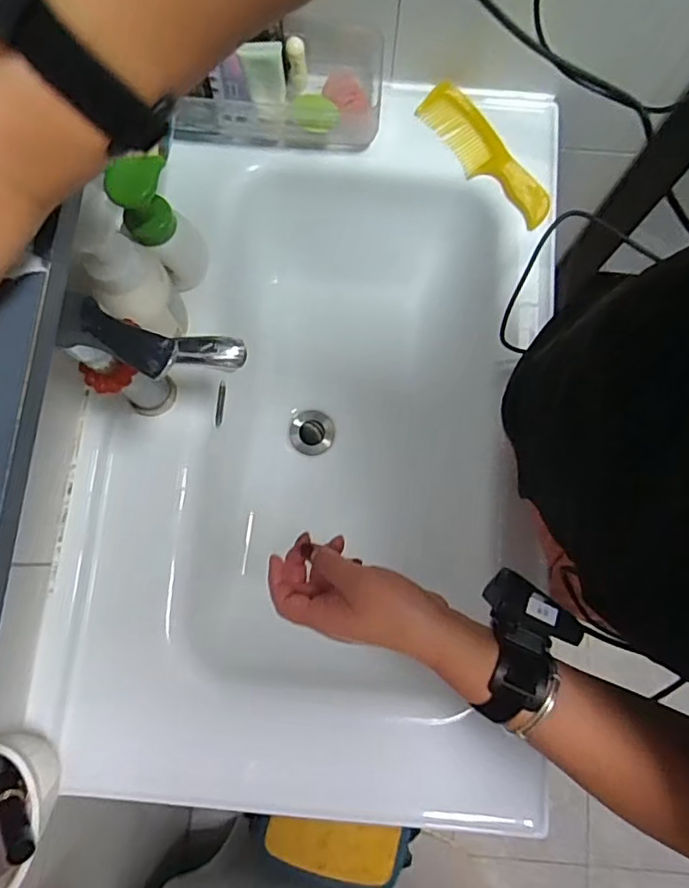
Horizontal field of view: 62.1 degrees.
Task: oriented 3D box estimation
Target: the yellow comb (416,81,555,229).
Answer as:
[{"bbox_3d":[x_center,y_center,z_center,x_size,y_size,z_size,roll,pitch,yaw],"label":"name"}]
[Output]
[{"bbox_3d":[0.166,-0.340,0.676,0.054,0.009,0.202,-38,83,11],"label":"yellow comb"}]

